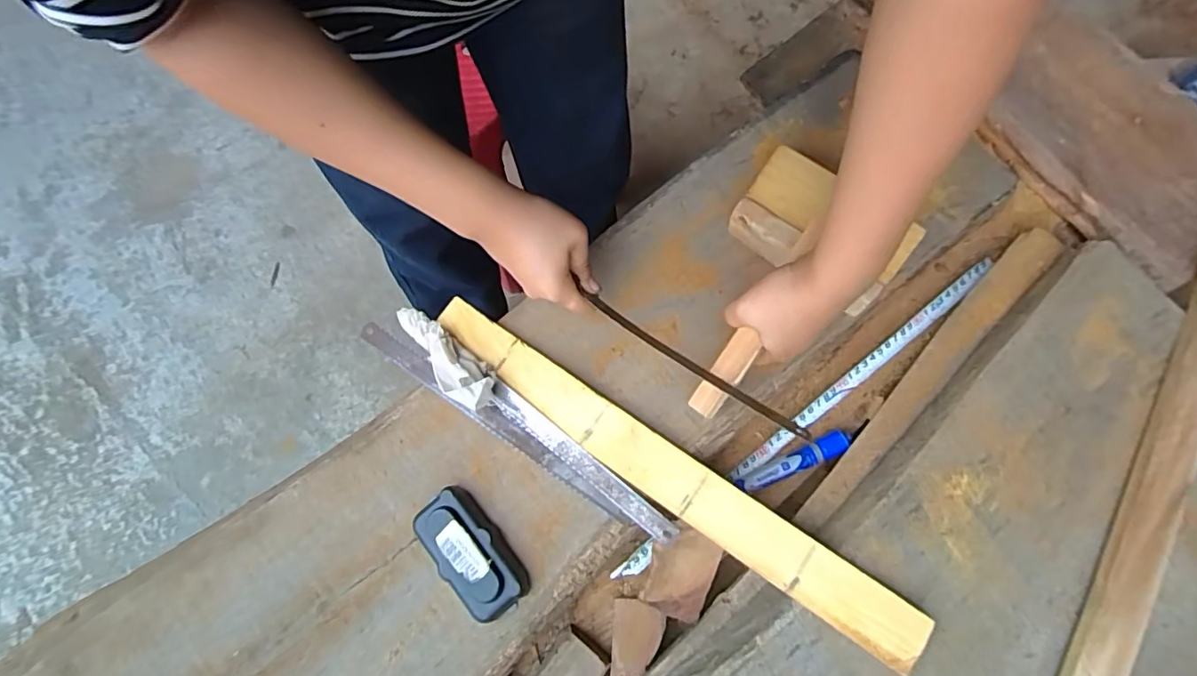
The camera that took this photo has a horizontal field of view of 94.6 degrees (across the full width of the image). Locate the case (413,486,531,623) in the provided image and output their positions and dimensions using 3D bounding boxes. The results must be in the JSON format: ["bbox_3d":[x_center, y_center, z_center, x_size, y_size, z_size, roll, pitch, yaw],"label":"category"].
[{"bbox_3d":[-0.104,0.175,0.447,0.053,0.030,0.105,-44,77,-10],"label":"case"}]

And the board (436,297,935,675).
[{"bbox_3d":[0.047,0.107,0.461,0.456,0.022,0.045,34,77,11],"label":"board"}]

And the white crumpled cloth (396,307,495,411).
[{"bbox_3d":[-0.136,0.014,0.487,0.038,0.036,0.120,-42,76,-10],"label":"white crumpled cloth"}]

